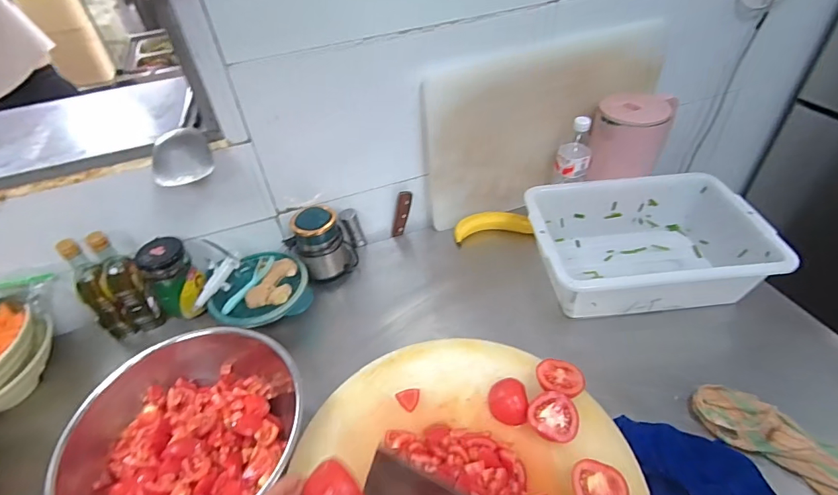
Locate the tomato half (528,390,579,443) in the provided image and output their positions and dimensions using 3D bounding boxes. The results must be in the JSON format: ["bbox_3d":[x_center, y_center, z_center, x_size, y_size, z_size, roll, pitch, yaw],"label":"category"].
[{"bbox_3d":[0.184,0.232,0.607,0.060,0.031,0.065,-3,43,2],"label":"tomato half"}]

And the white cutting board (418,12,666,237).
[{"bbox_3d":[0.273,-0.260,0.965,0.554,0.328,0.034,-17,30,-8],"label":"white cutting board"}]

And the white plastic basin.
[{"bbox_3d":[0.407,-0.012,0.852,0.386,0.157,0.268,-2,43,3],"label":"white plastic basin"}]

